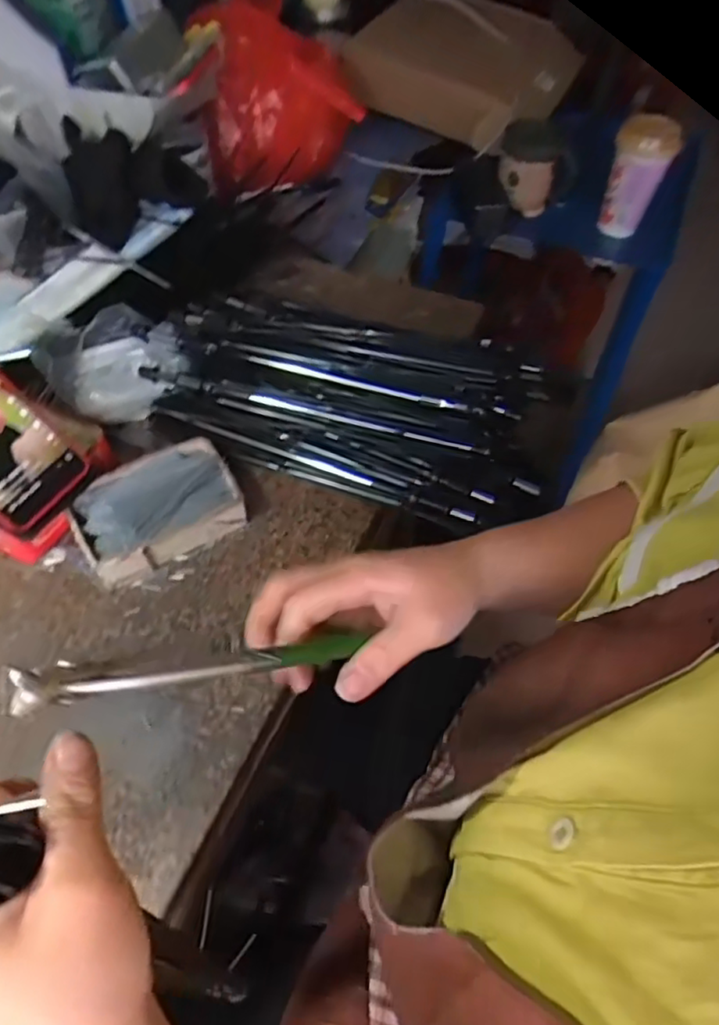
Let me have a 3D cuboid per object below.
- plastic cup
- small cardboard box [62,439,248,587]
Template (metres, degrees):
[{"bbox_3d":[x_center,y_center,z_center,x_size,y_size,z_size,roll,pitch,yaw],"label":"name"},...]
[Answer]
[{"bbox_3d":[0.381,-0.463,0.857,0.080,0.143,0.072,19,57,12],"label":"plastic cup"},{"bbox_3d":[-0.167,-0.003,0.519,0.124,0.034,0.089,-28,60,-19],"label":"small cardboard box"}]

